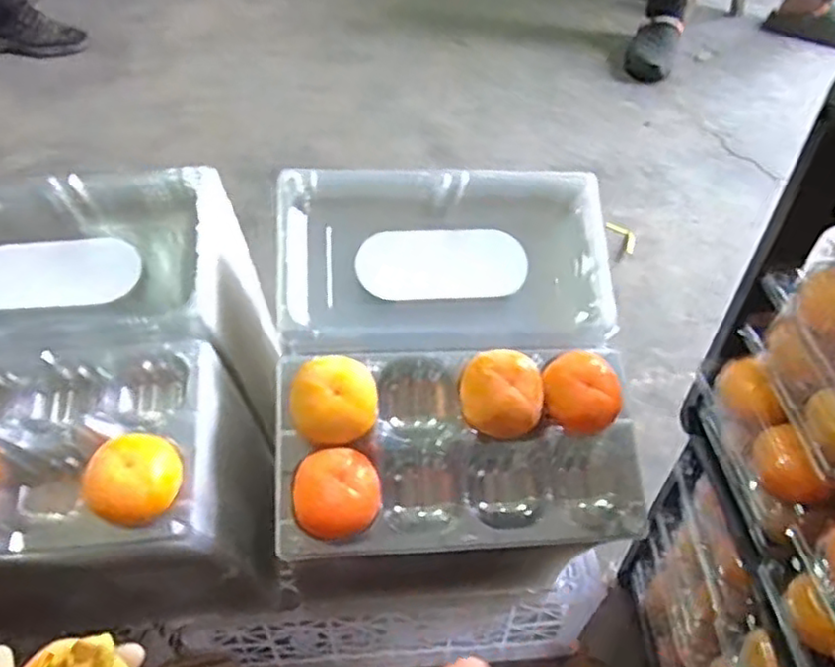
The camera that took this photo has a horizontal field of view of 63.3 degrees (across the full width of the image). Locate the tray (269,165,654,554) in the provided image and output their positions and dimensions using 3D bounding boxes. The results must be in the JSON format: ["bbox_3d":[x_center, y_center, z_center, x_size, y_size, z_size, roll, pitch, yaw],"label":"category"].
[{"bbox_3d":[0.024,0.008,0.498,0.267,0.062,0.310,-1,67,-11],"label":"tray"}]

